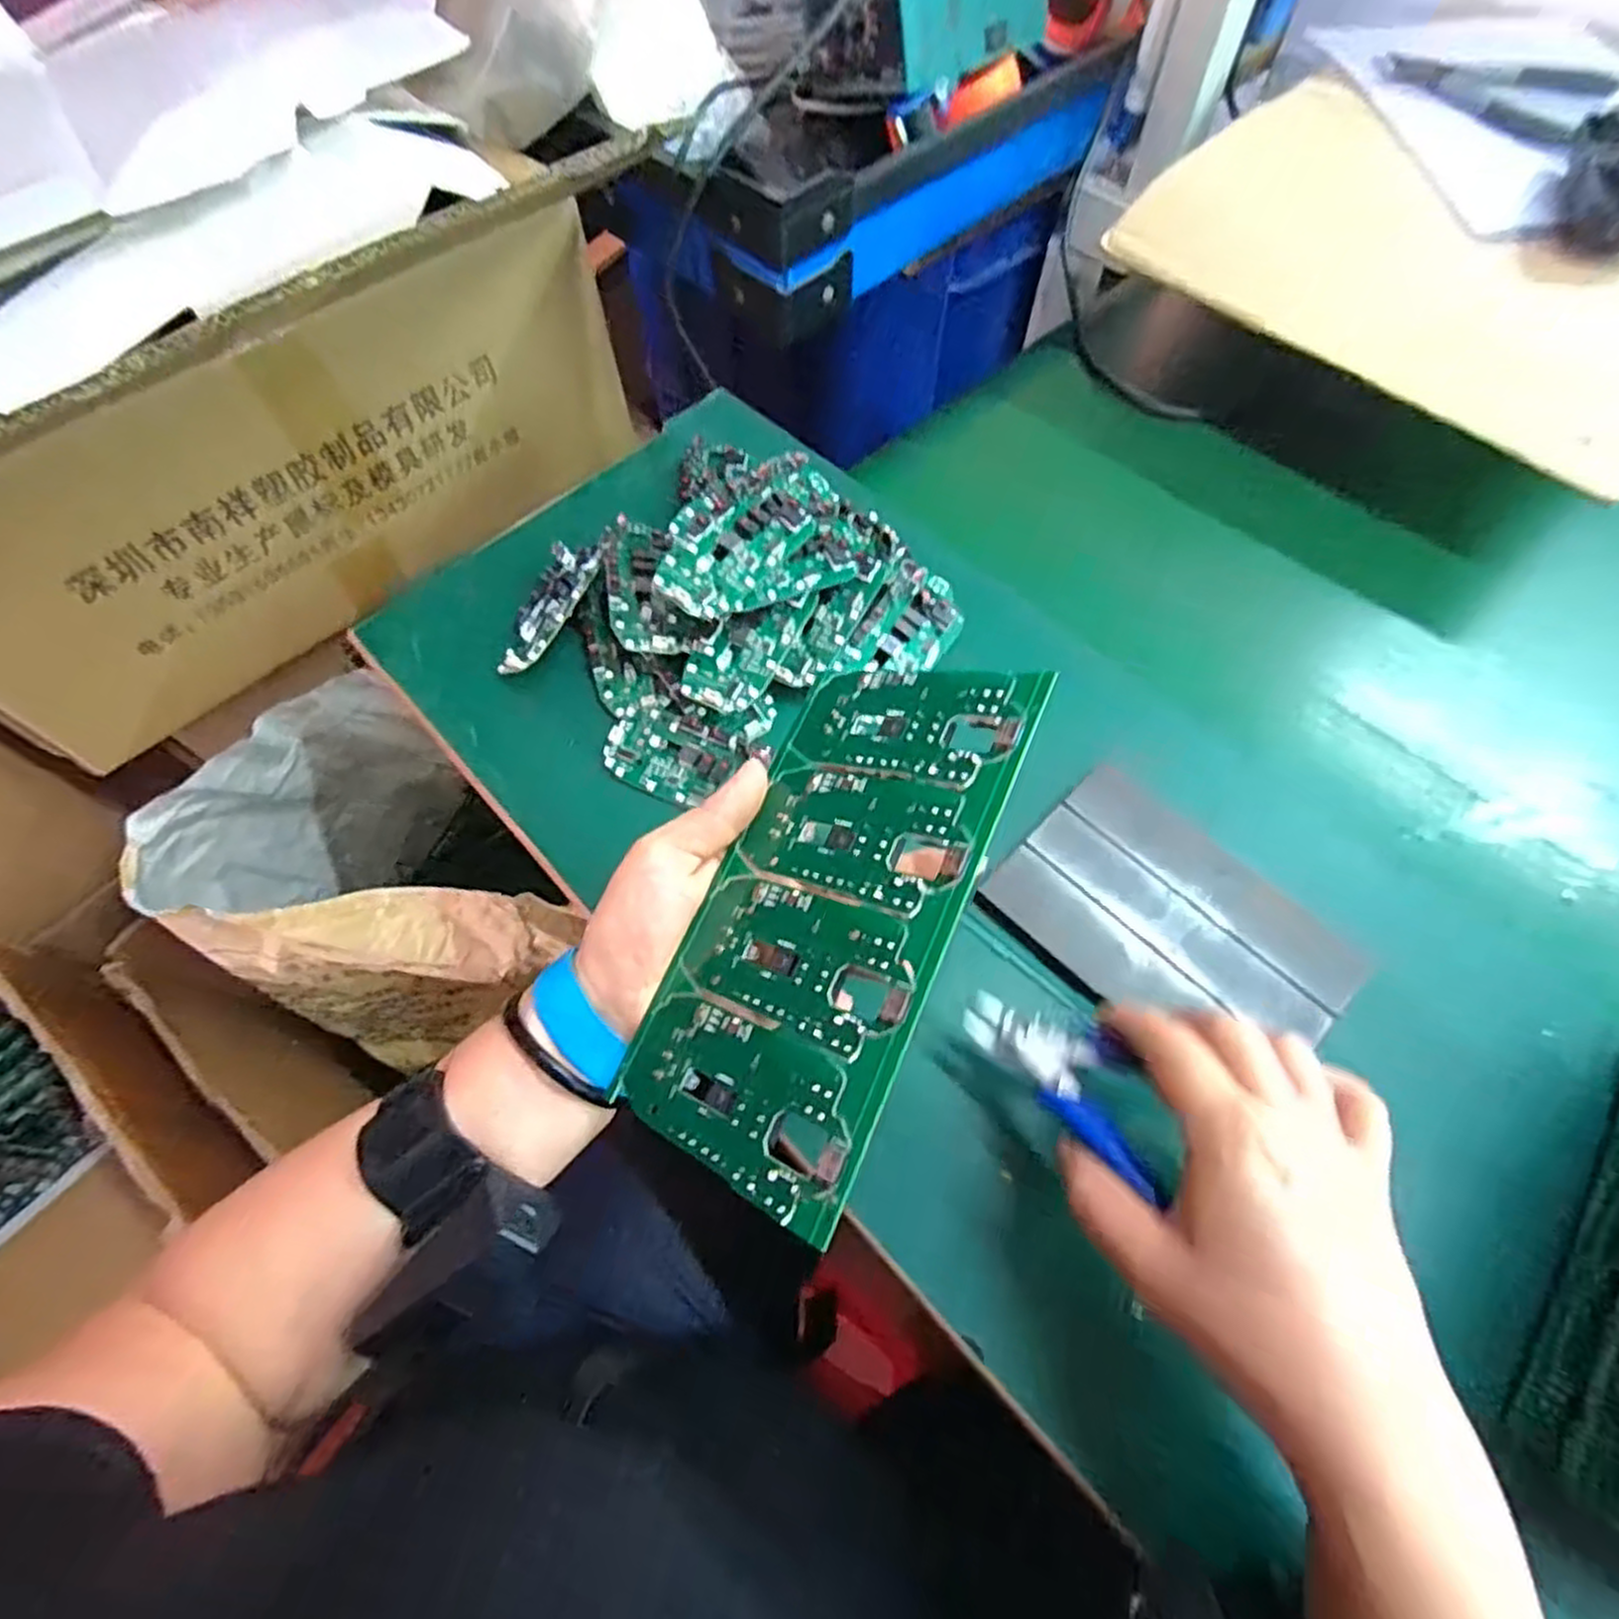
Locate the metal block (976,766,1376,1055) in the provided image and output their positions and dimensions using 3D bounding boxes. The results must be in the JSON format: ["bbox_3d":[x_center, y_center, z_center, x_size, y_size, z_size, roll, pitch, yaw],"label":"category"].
[{"bbox_3d":[0.169,0.055,0.368,0.102,0.007,0.148,-41,69,-19],"label":"metal block"}]

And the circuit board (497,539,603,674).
[{"bbox_3d":[-0.152,-0.118,0.458,0.041,0.010,0.089,12,68,31],"label":"circuit board"}]

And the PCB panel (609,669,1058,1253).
[{"bbox_3d":[0.006,0.031,0.273,0.105,0.004,0.188,10,68,42],"label":"PCB panel"}]

